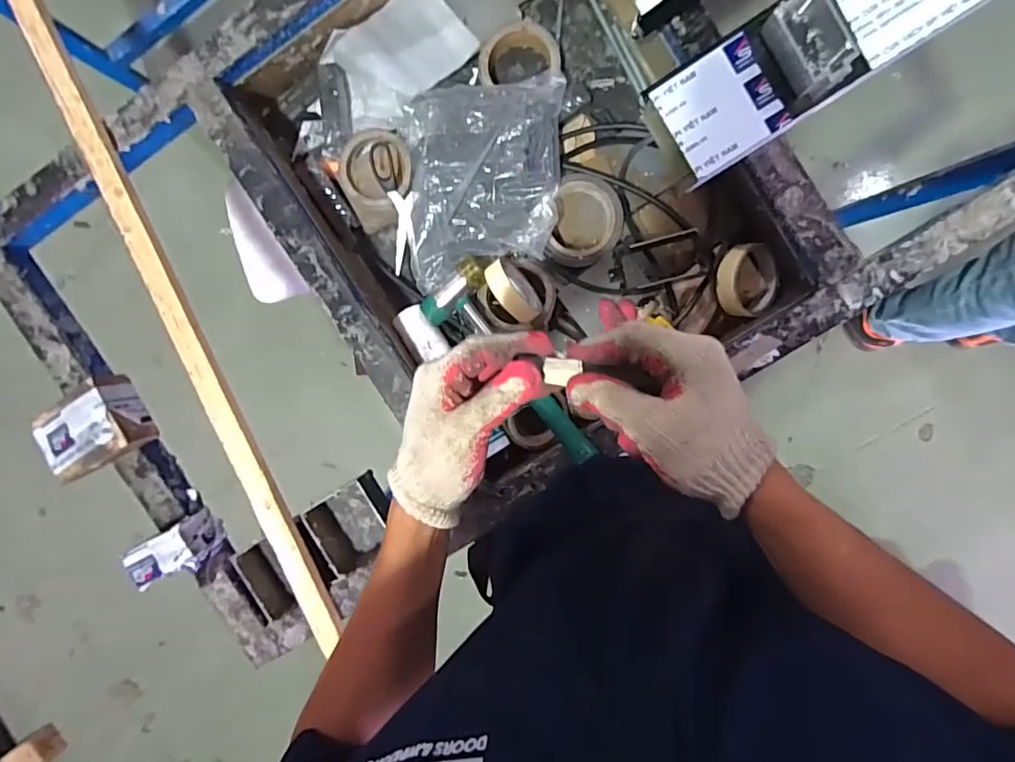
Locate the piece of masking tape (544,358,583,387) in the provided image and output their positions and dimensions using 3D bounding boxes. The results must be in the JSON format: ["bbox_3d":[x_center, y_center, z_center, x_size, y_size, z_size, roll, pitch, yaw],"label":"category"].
[{"bbox_3d":[0.038,-0.006,0.366,0.026,0.008,0.019,4,96,5],"label":"piece of masking tape"}]

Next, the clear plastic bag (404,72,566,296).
[{"bbox_3d":[-0.032,-0.238,0.645,0.189,0.049,0.245,1,96,5],"label":"clear plastic bag"}]

